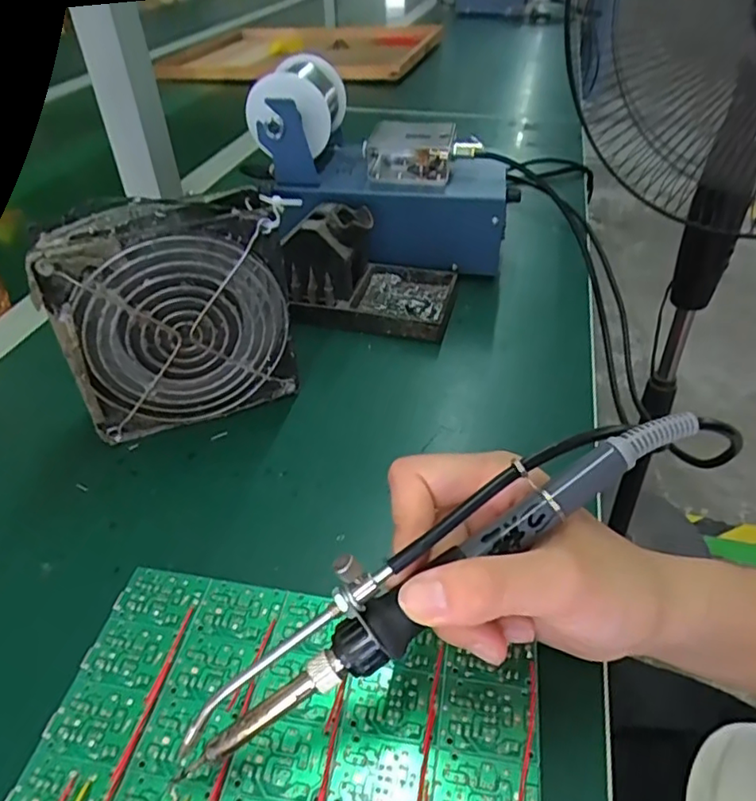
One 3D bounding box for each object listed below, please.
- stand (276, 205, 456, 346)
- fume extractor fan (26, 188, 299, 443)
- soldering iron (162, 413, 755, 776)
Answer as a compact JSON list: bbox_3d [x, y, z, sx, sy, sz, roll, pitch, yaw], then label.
[{"bbox_3d":[-0.010,-0.100,0.442,0.131,0.069,0.081,5,40,8],"label":"stand"},{"bbox_3d":[-0.112,-0.045,0.338,0.117,0.125,0.038,-16,42,-16],"label":"fume extractor fan"},{"bbox_3d":[0.028,0.052,0.203,0.207,0.033,0.028,-31,45,-6],"label":"soldering iron"}]

